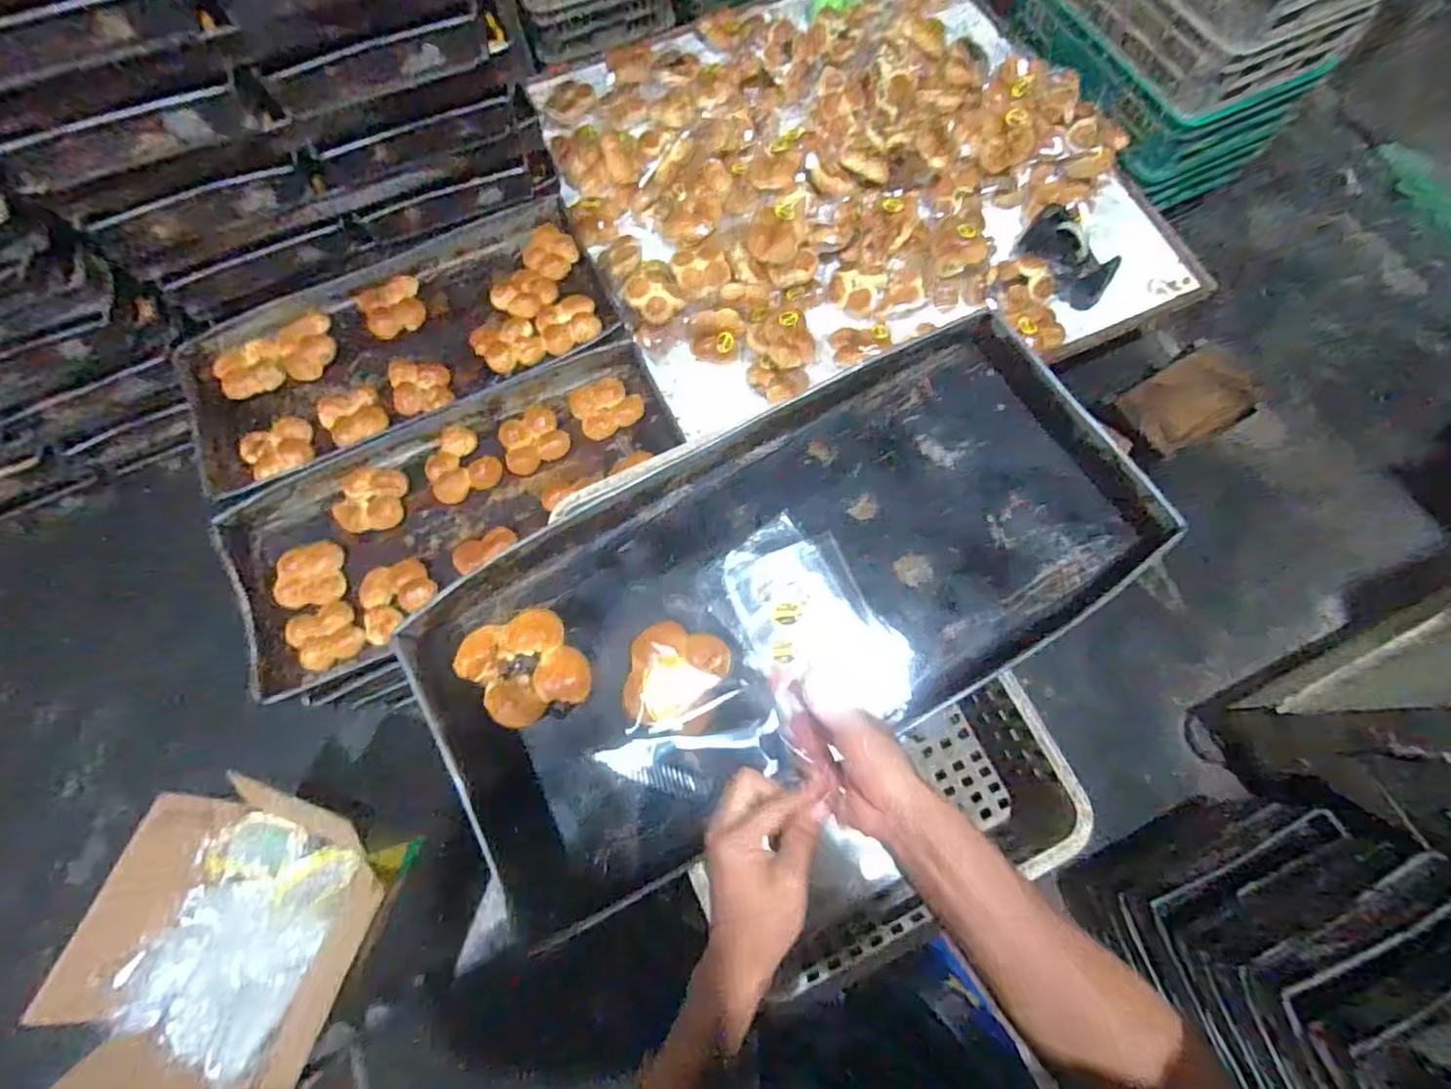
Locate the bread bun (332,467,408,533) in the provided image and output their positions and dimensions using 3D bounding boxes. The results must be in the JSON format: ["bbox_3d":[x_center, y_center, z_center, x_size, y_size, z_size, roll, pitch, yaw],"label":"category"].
[{"bbox_3d":[-0.645,-0.079,1.122,0.116,0.042,0.121,4,73,2],"label":"bread bun"}]

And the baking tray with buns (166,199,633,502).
[{"bbox_3d":[-0.635,-0.392,1.216,0.804,0.056,0.374,-25,74,-7],"label":"baking tray with buns"}]

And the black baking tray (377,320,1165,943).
[{"bbox_3d":[0.084,0.039,0.702,0.815,0.069,0.387,-28,74,-8],"label":"black baking tray"}]

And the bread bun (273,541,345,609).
[{"bbox_3d":[-0.733,0.050,1.081,0.103,0.036,0.108,-7,73,-1],"label":"bread bun"}]

